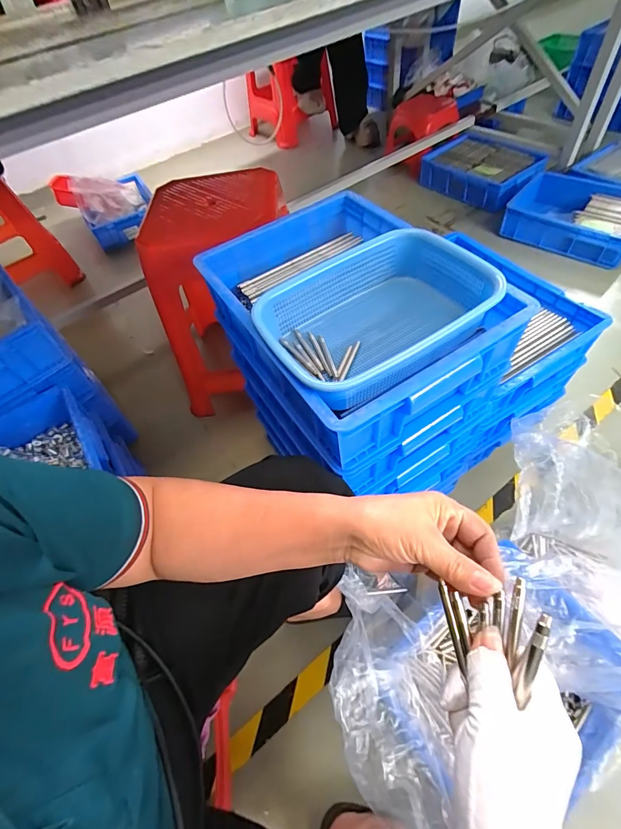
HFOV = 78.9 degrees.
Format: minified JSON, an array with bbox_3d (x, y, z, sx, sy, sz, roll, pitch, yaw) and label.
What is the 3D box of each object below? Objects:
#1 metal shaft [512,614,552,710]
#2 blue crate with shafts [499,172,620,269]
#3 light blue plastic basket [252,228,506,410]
[{"bbox_3d":[0.136,0.147,0.231,0.008,0.056,0.012,13,15,12],"label":"metal shaft"},{"bbox_3d":[0.947,-0.710,1.342,0.426,0.125,0.341,36,67,27],"label":"blue crate with shafts"},{"bbox_3d":[0.081,-0.127,0.502,0.286,0.077,0.210,-30,57,-13],"label":"light blue plastic basket"}]

